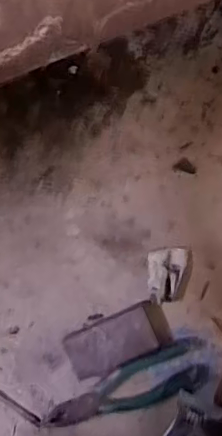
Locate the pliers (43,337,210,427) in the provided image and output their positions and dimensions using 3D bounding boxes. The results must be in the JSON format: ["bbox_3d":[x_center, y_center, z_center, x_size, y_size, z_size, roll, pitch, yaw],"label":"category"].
[{"bbox_3d":[0.015,0.203,0.699,0.208,0.026,0.058,-18,88,6],"label":"pliers"}]

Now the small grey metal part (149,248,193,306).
[{"bbox_3d":[0.071,0.069,0.701,0.052,0.018,0.065,0,90,7],"label":"small grey metal part"}]

